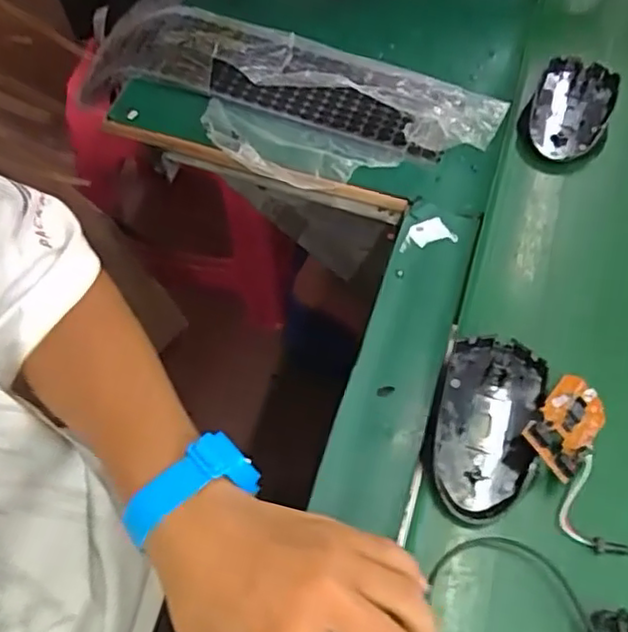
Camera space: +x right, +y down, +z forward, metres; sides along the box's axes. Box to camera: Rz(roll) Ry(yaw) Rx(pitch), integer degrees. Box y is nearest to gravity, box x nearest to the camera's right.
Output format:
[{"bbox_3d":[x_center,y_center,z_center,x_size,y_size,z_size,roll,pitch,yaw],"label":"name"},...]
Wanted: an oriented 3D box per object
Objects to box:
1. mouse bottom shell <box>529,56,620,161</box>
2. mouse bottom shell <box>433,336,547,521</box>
[{"bbox_3d":[0.206,-0.170,0.516,0.057,0.019,0.104,22,63,10],"label":"mouse bottom shell"},{"bbox_3d":[0.102,0.061,0.381,0.056,0.019,0.110,18,62,8],"label":"mouse bottom shell"}]

